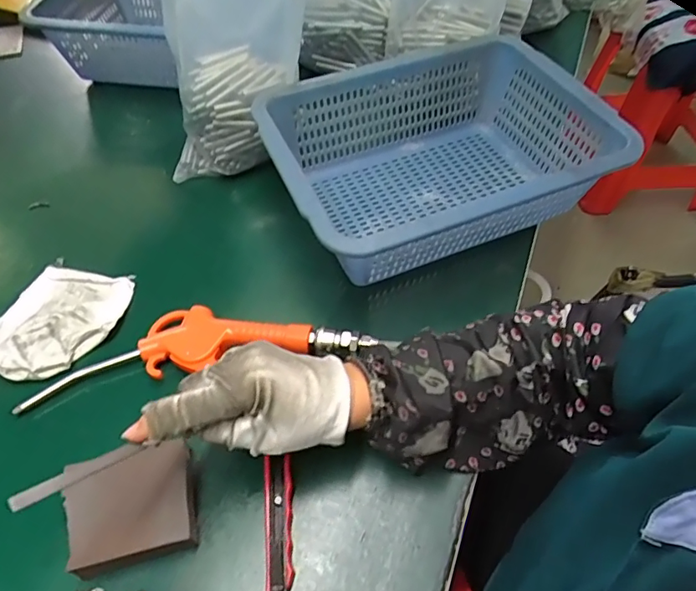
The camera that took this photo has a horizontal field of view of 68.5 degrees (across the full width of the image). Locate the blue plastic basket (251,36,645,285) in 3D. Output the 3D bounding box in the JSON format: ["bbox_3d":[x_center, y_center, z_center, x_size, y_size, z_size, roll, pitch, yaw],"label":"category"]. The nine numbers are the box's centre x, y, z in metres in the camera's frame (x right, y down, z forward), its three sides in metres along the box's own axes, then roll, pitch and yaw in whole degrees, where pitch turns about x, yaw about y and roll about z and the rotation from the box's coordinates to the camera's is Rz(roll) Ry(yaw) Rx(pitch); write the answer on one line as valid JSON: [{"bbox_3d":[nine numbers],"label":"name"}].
[{"bbox_3d":[0.087,-0.131,0.503,0.309,0.103,0.232,-20,54,-13],"label":"blue plastic basket"}]

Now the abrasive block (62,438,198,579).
[{"bbox_3d":[-0.140,0.137,0.333,0.075,0.015,0.068,-10,69,-18],"label":"abrasive block"}]

